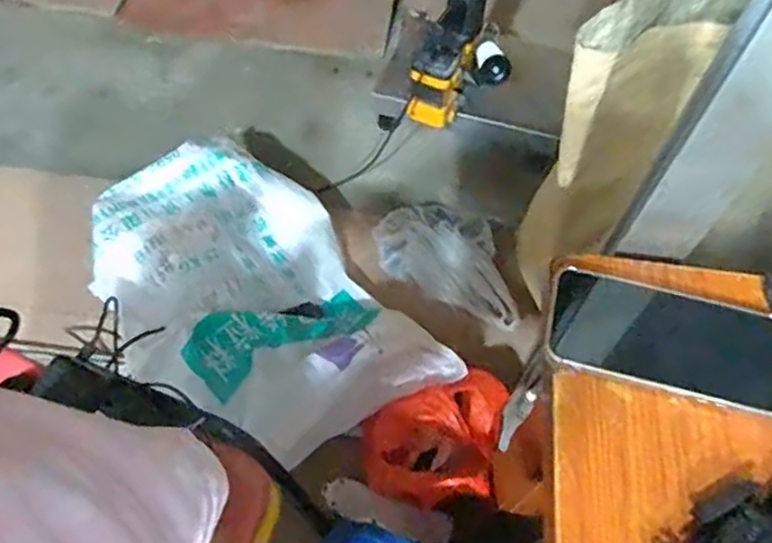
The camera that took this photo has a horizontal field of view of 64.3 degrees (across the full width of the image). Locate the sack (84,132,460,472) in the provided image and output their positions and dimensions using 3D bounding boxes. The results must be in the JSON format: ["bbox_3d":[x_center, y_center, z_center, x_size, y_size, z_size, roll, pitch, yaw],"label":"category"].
[{"bbox_3d":[-0.215,0.033,1.029,0.410,0.133,0.587,-28,63,-19],"label":"sack"}]

